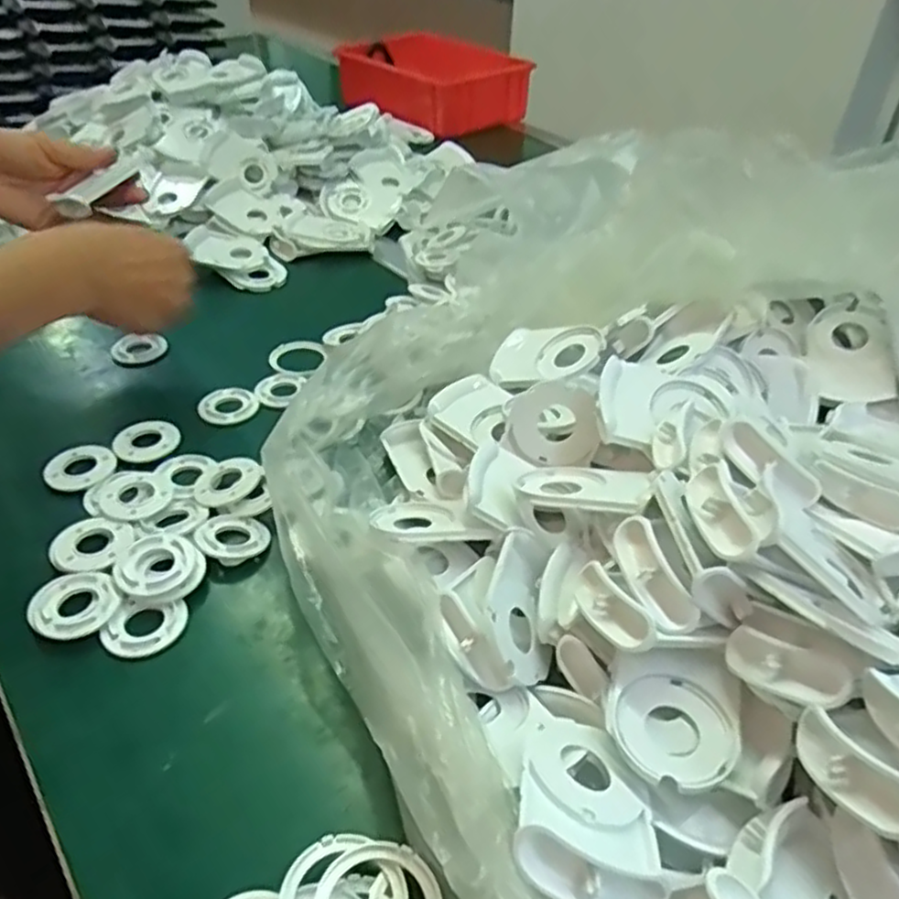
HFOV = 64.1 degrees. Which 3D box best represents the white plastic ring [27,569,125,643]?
[{"bbox_3d":[-0.207,0.086,0.397,0.044,0.008,0.045,2,40,-1],"label":"white plastic ring"}]

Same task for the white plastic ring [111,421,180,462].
[{"bbox_3d":[-0.217,-0.007,0.516,0.040,0.008,0.040,2,40,-1],"label":"white plastic ring"}]

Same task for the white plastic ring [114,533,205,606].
[{"bbox_3d":[-0.167,0.069,0.414,0.045,0.014,0.044,2,40,-1],"label":"white plastic ring"}]

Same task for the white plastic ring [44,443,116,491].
[{"bbox_3d":[-0.250,0.012,0.488,0.038,0.006,0.041,7,46,-7],"label":"white plastic ring"}]

